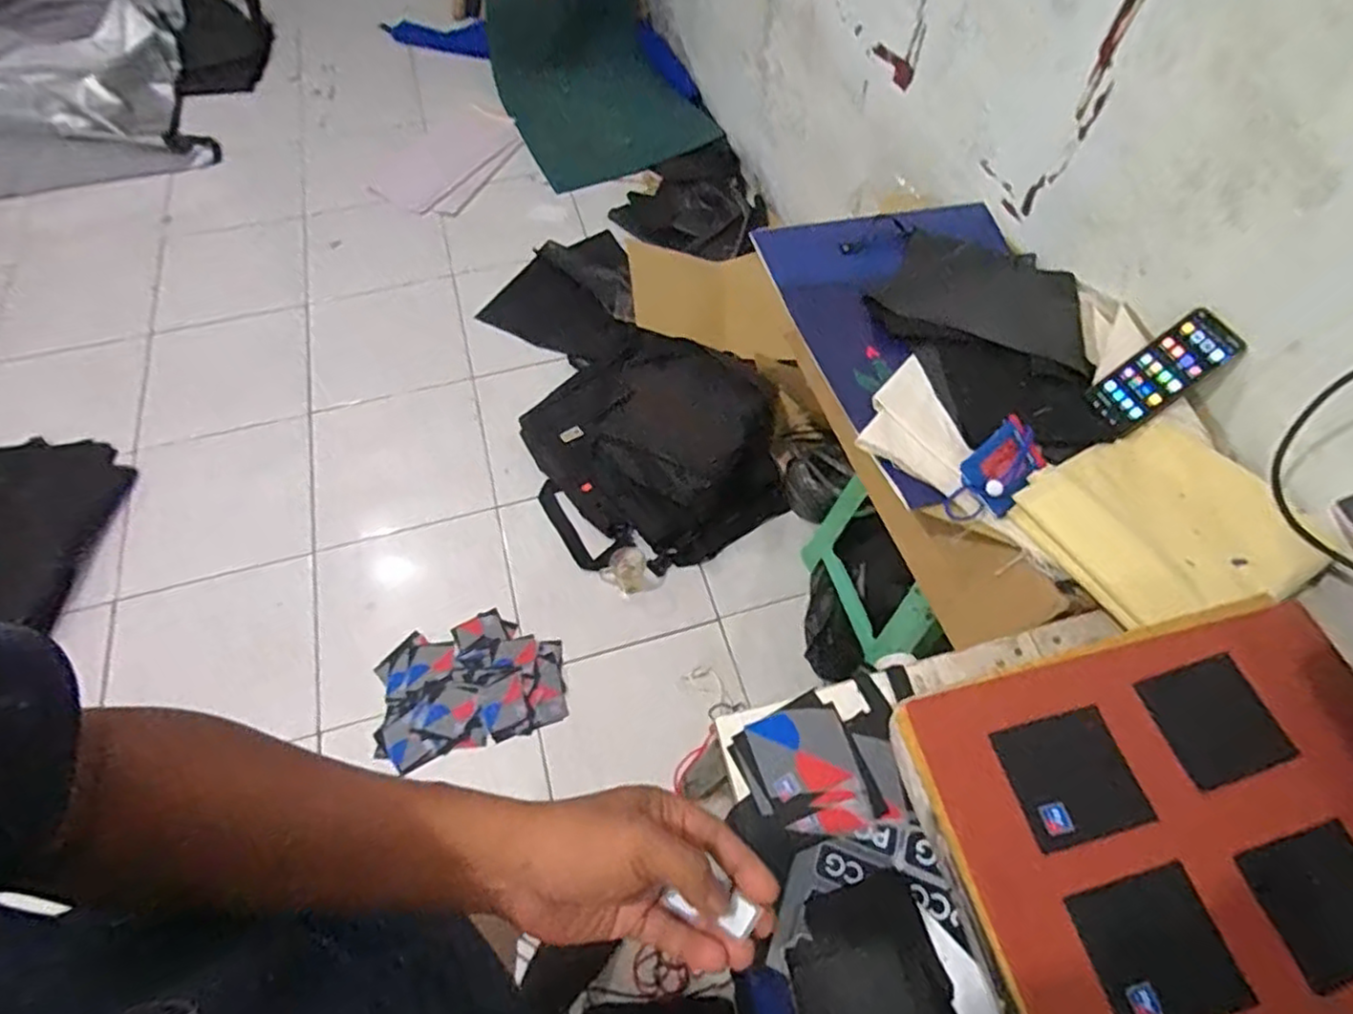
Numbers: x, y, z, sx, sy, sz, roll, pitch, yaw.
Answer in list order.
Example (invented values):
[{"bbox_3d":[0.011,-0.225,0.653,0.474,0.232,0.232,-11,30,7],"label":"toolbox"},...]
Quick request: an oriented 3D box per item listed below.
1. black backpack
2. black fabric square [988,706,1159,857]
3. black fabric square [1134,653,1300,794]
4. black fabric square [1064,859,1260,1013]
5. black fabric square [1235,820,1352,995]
[{"bbox_3d":[-0.055,-0.154,1.539,0.546,0.129,0.566,-27,63,-15],"label":"black backpack"},{"bbox_3d":[0.307,0.210,0.526,0.094,0.004,0.088,-13,60,-7],"label":"black fabric square"},{"bbox_3d":[0.438,0.173,0.551,0.092,0.006,0.088,-16,61,-9],"label":"black fabric square"},{"bbox_3d":[0.335,0.310,0.473,0.094,0.004,0.089,-15,59,-6],"label":"black fabric square"},{"bbox_3d":[0.468,0.284,0.484,0.091,0.006,0.087,-14,61,-8],"label":"black fabric square"}]

